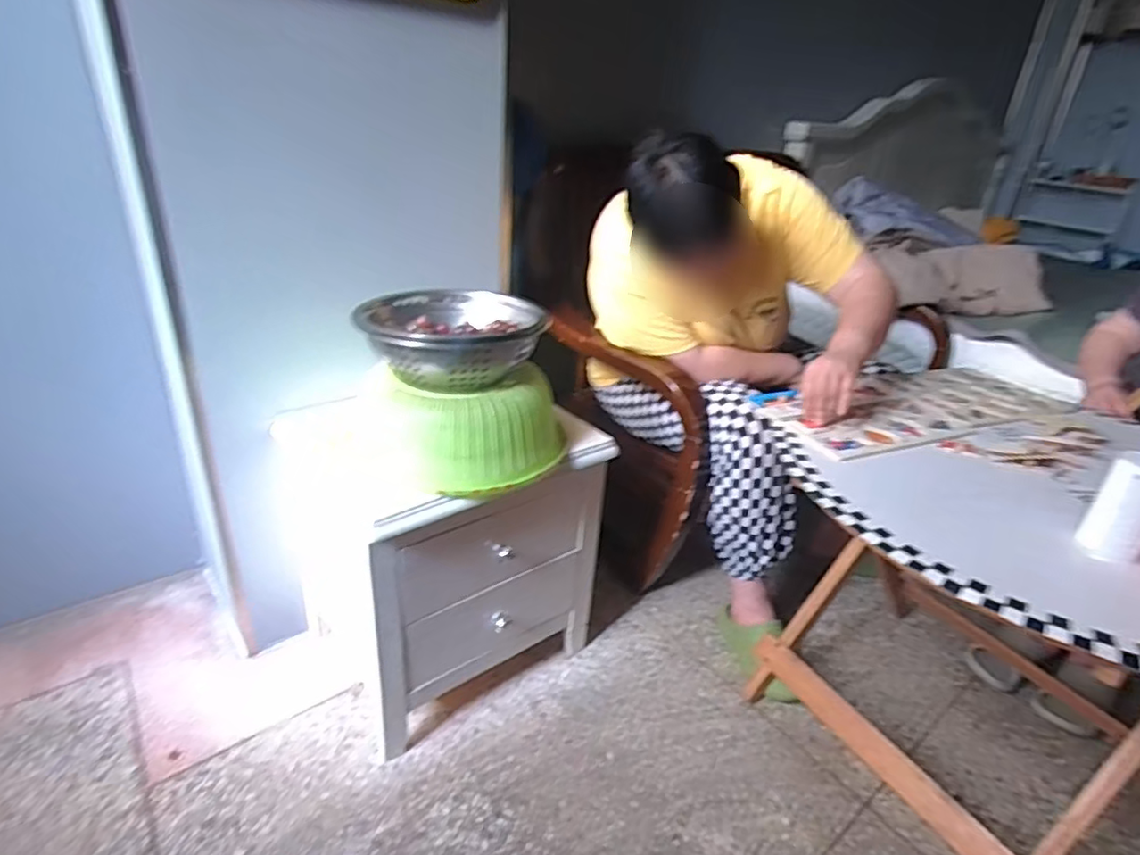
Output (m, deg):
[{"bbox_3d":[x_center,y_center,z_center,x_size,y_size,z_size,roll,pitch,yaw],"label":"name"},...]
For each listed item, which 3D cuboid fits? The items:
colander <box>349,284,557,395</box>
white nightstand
[{"bbox_3d":[-0.175,-0.139,0.970,0.268,0.080,0.248,4,27,-1],"label":"colander"},{"bbox_3d":[-0.220,0.216,1.165,0.448,0.479,0.384,-15,33,-33],"label":"white nightstand"}]

